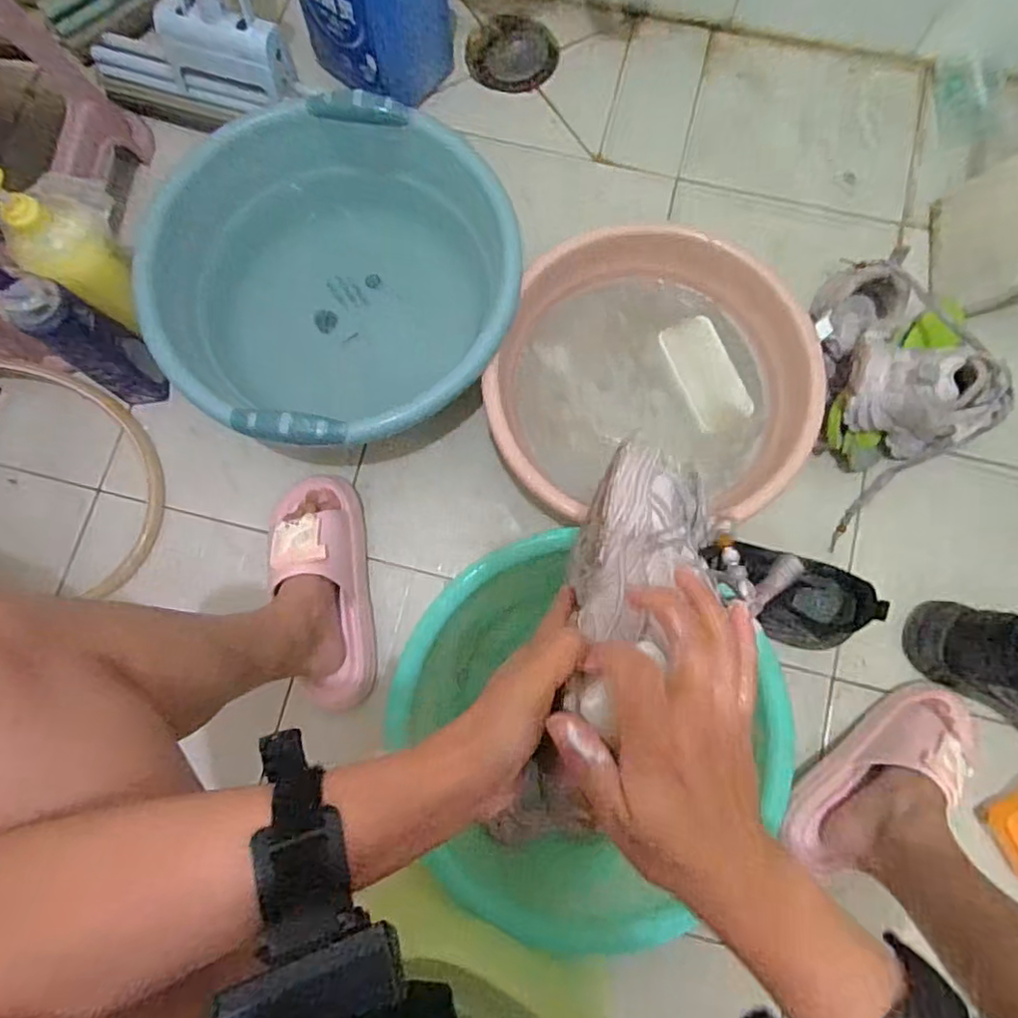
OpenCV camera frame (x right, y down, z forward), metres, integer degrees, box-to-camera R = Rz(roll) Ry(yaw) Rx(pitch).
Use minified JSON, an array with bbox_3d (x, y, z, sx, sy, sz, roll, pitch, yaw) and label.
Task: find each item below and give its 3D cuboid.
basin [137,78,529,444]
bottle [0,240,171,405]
[{"bbox_3d":[-0.179,-0.240,0.667,0.365,0.158,0.336,0,80,2],"label":"basin"},{"bbox_3d":[-0.421,-0.169,0.599,0.053,0.225,0.066,24,82,5],"label":"bottle"}]

